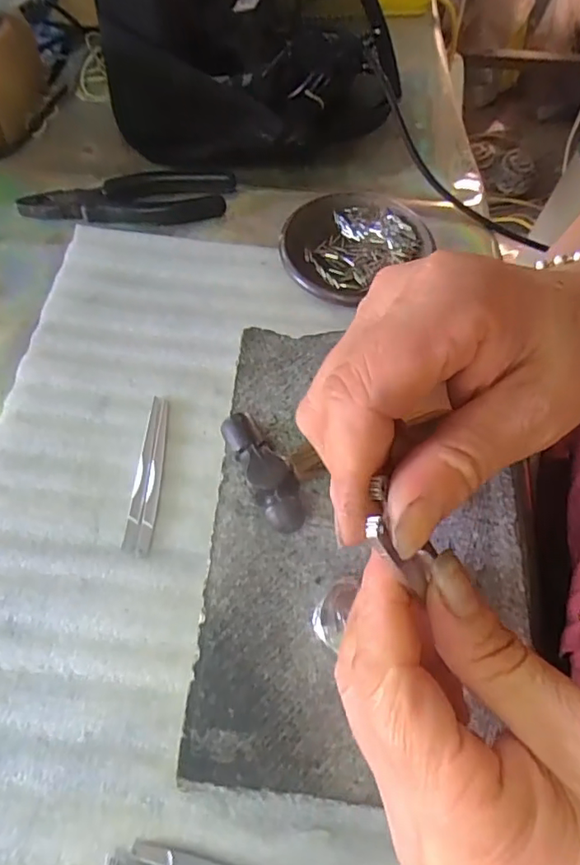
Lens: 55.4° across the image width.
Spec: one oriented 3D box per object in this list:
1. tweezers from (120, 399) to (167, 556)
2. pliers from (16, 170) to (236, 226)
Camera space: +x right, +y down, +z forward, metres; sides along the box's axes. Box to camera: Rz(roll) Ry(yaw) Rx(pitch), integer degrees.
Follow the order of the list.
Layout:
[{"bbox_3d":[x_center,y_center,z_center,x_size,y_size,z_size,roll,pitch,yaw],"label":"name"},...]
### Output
[{"bbox_3d":[-0.087,0.023,0.339,0.017,0.005,0.104,1,62,2],"label":"tweezers"},{"bbox_3d":[-0.128,-0.187,0.439,0.163,0.017,0.054,-6,62,-2],"label":"pliers"}]

